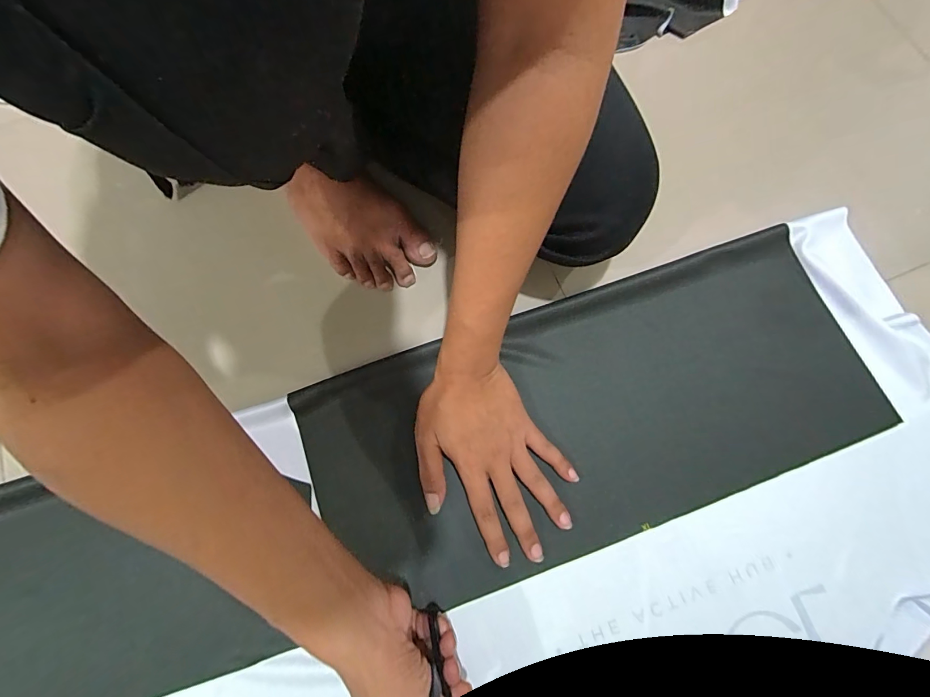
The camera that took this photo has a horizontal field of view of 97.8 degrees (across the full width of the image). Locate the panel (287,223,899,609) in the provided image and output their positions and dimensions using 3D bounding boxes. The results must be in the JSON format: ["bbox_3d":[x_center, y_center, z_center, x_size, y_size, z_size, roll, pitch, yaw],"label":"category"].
[{"bbox_3d":[0.135,0.058,0.420,0.571,0.017,0.242,-17,73,-6],"label":"panel"}]

